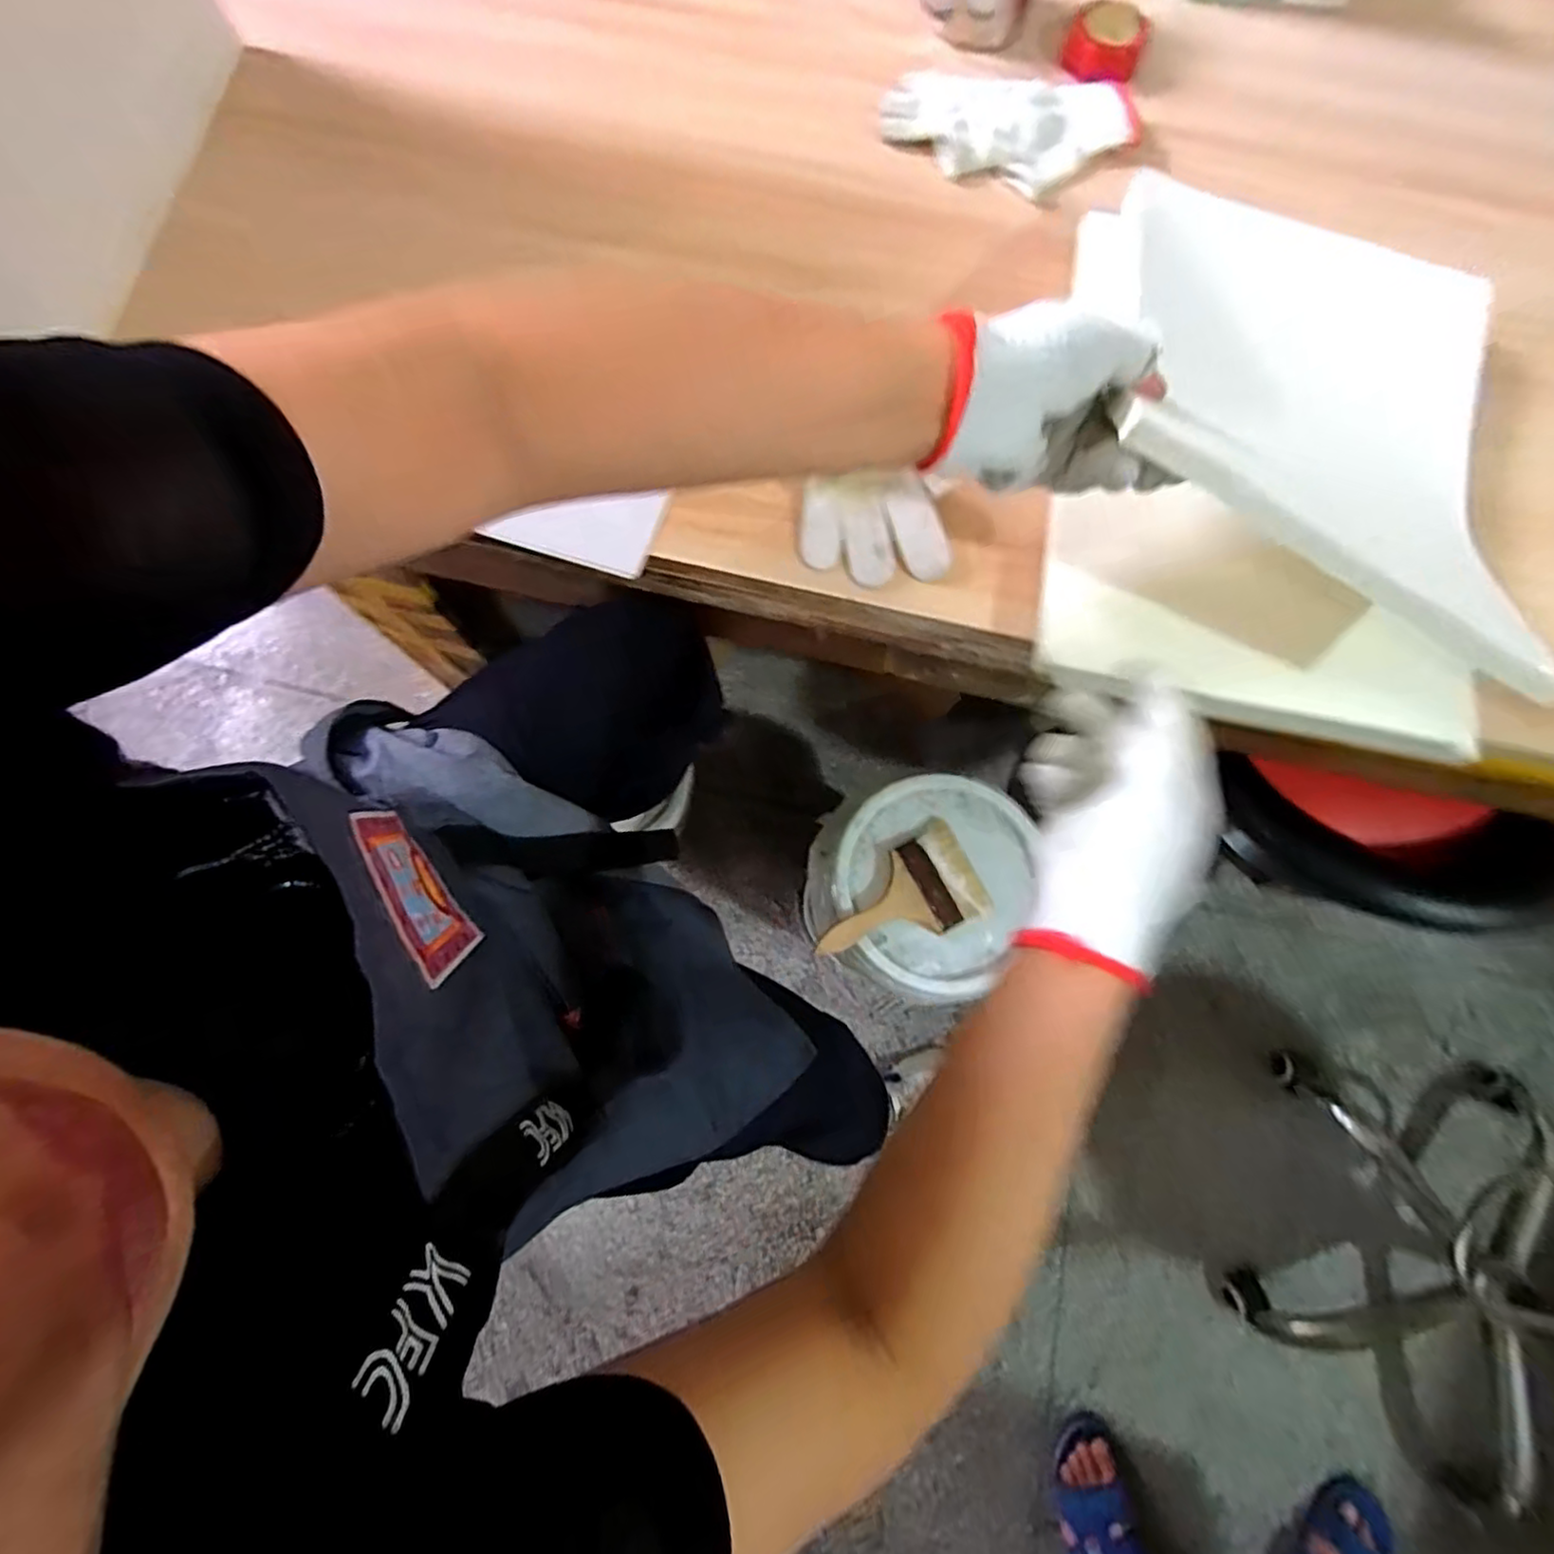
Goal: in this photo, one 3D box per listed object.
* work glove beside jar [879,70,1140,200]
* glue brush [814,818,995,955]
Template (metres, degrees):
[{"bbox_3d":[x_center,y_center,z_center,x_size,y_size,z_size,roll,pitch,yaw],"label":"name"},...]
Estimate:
[{"bbox_3d":[0.188,-0.524,0.544,0.200,0.014,0.106,4,77,0],"label":"work glove beside jar"},{"bbox_3d":[0.137,0.144,0.733,0.192,0.029,0.110,-31,79,-9],"label":"glue brush"}]

